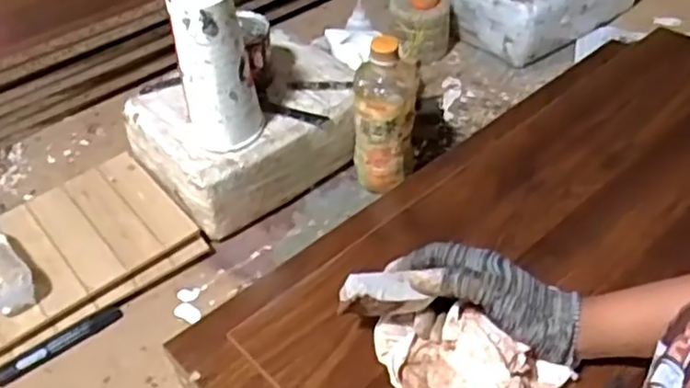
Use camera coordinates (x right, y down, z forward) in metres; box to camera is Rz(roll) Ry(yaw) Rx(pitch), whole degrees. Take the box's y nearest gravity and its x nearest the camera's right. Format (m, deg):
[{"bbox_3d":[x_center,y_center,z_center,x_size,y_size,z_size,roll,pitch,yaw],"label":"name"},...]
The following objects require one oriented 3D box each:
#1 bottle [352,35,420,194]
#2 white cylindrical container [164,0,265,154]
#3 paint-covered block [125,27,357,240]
[{"bbox_3d":[0.044,-0.092,0.775,0.075,0.186,0.071,-3,48,5],"label":"bottle"},{"bbox_3d":[-0.134,-0.124,0.715,0.079,0.191,0.074,-18,49,-9],"label":"white cylindrical container"},{"bbox_3d":[-0.111,-0.093,0.840,0.270,0.116,0.203,-33,53,-21],"label":"paint-covered block"}]

